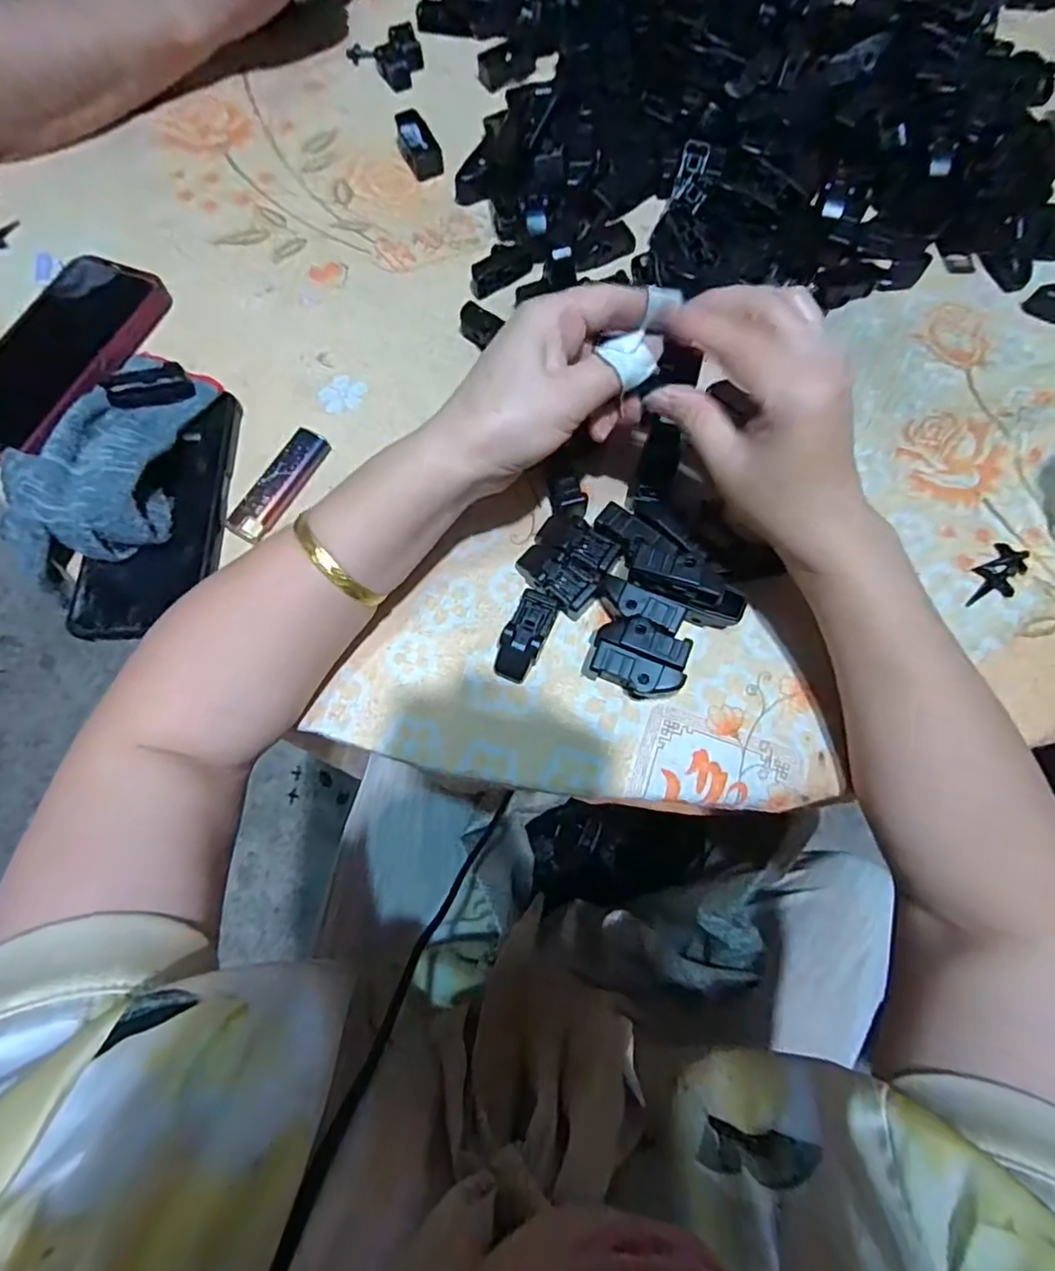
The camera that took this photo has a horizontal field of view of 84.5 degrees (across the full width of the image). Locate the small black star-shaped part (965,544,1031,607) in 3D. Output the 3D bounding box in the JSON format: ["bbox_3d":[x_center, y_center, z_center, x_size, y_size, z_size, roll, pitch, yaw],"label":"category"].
[{"bbox_3d":[0.269,-0.033,0.332,0.022,0.007,0.045,35,77,12],"label":"small black star-shaped part"}]

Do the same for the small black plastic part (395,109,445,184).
[{"bbox_3d":[-0.082,-0.371,0.442,0.025,0.012,0.052,-25,88,-7],"label":"small black plastic part"}]

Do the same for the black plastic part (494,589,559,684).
[{"bbox_3d":[-0.001,0.001,0.322,0.022,0.018,0.049,21,75,9],"label":"black plastic part"}]

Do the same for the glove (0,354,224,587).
[{"bbox_3d":[-0.239,-0.103,0.339,0.072,0.046,0.131,6,73,4],"label":"glove"}]

